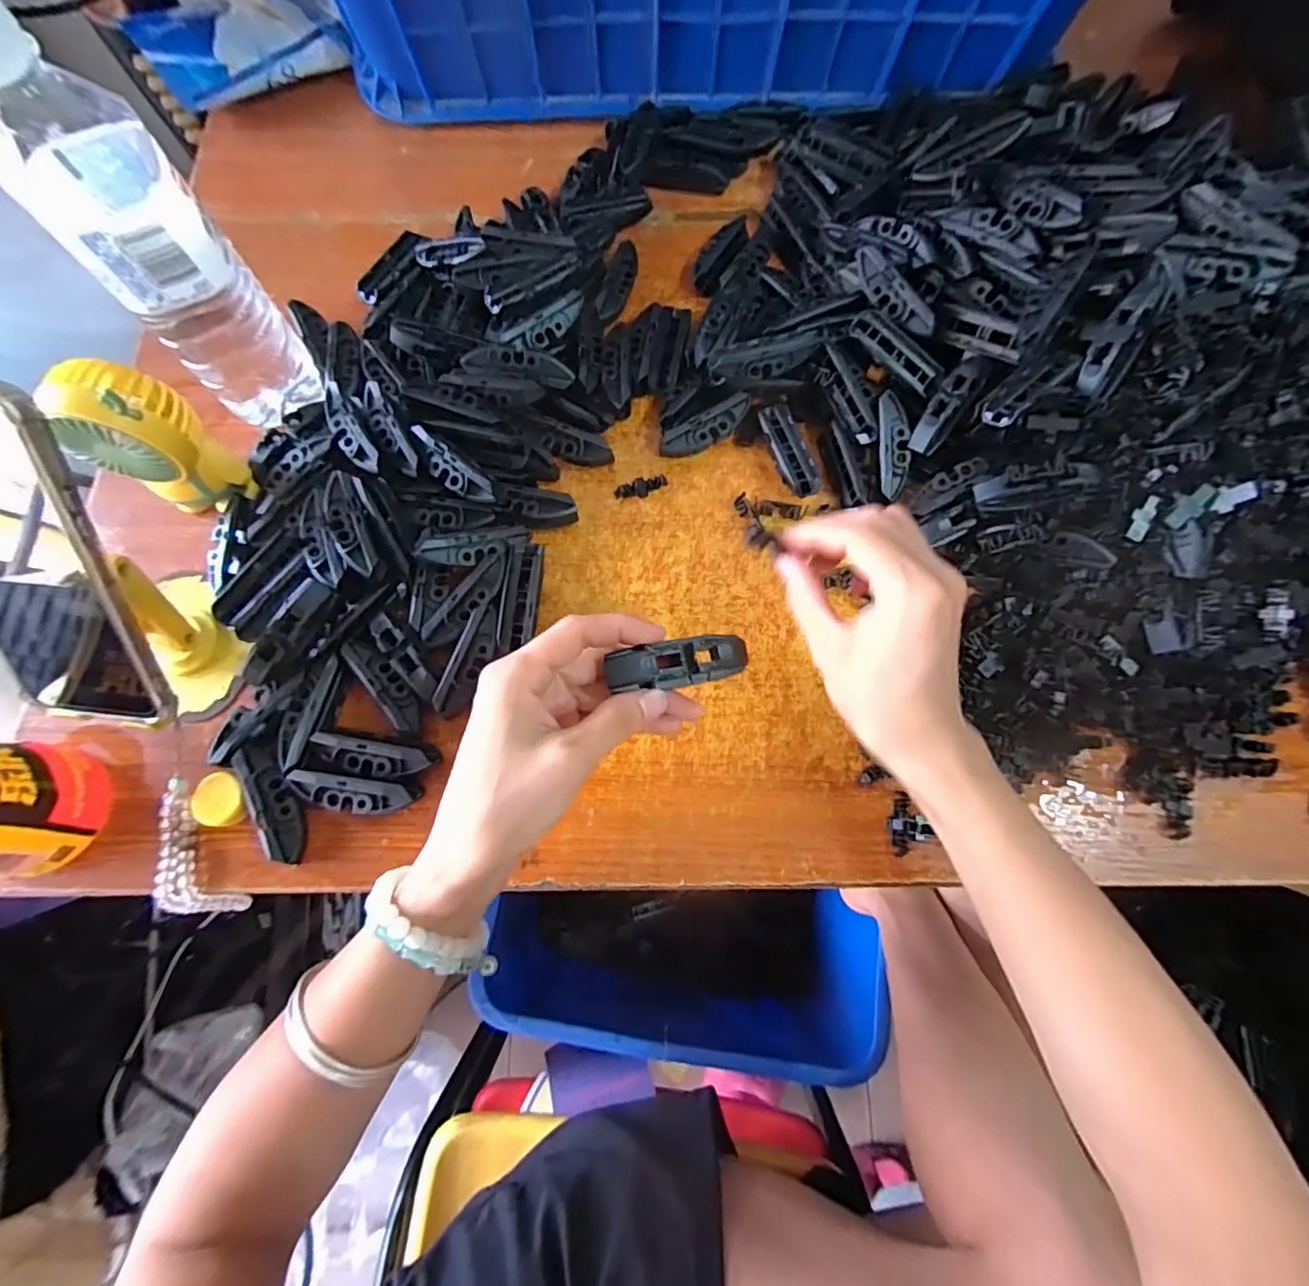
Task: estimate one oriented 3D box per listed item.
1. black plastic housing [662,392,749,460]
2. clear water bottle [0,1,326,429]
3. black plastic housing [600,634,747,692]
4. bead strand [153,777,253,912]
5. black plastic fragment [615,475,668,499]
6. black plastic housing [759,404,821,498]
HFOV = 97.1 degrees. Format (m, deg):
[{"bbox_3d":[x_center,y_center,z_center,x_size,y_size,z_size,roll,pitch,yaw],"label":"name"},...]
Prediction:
[{"bbox_3d":[0.038,-0.148,0.401,0.068,0.019,0.019,-30,76,-9],"label":"black plastic housing"},{"bbox_3d":[-0.265,-0.207,0.313,0.068,0.203,0.056,-40,78,-11],"label":"clear water bottle"},{"bbox_3d":[0.014,0.009,0.269,0.070,0.017,0.019,-6,74,-25],"label":"black plastic housing"},{"bbox_3d":[-0.267,0.122,0.334,0.024,0.036,0.089,-12,96,-4],"label":"bead strand"},{"bbox_3d":[-0.009,-0.107,0.395,0.035,0.006,0.013,-3,74,-1],"label":"black plastic fragment"},{"bbox_3d":[0.090,-0.131,0.395,0.025,0.020,0.072,-16,74,-5],"label":"black plastic housing"}]

